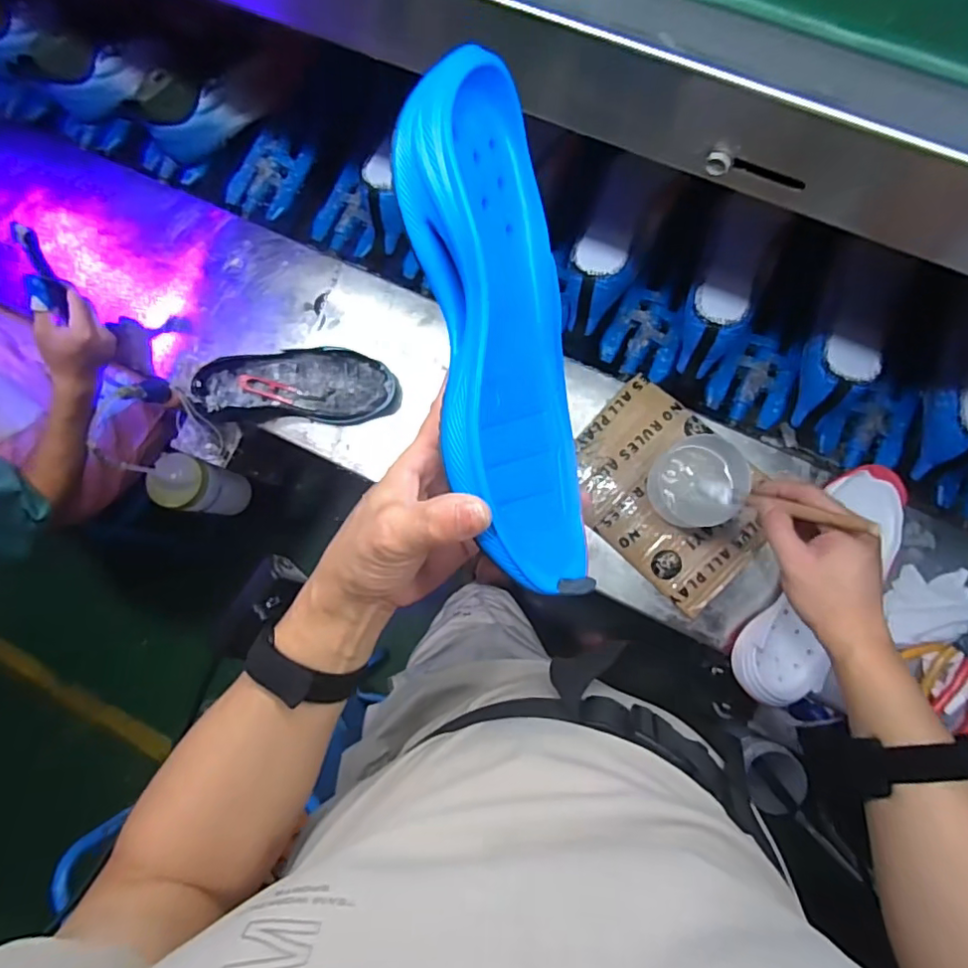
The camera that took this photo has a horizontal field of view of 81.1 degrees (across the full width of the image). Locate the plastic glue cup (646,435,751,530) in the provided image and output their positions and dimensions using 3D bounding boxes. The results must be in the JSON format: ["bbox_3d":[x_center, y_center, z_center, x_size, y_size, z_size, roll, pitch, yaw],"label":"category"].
[{"bbox_3d":[0.236,-0.003,0.625,0.099,0.042,0.098,-1,84,6],"label":"plastic glue cup"}]

